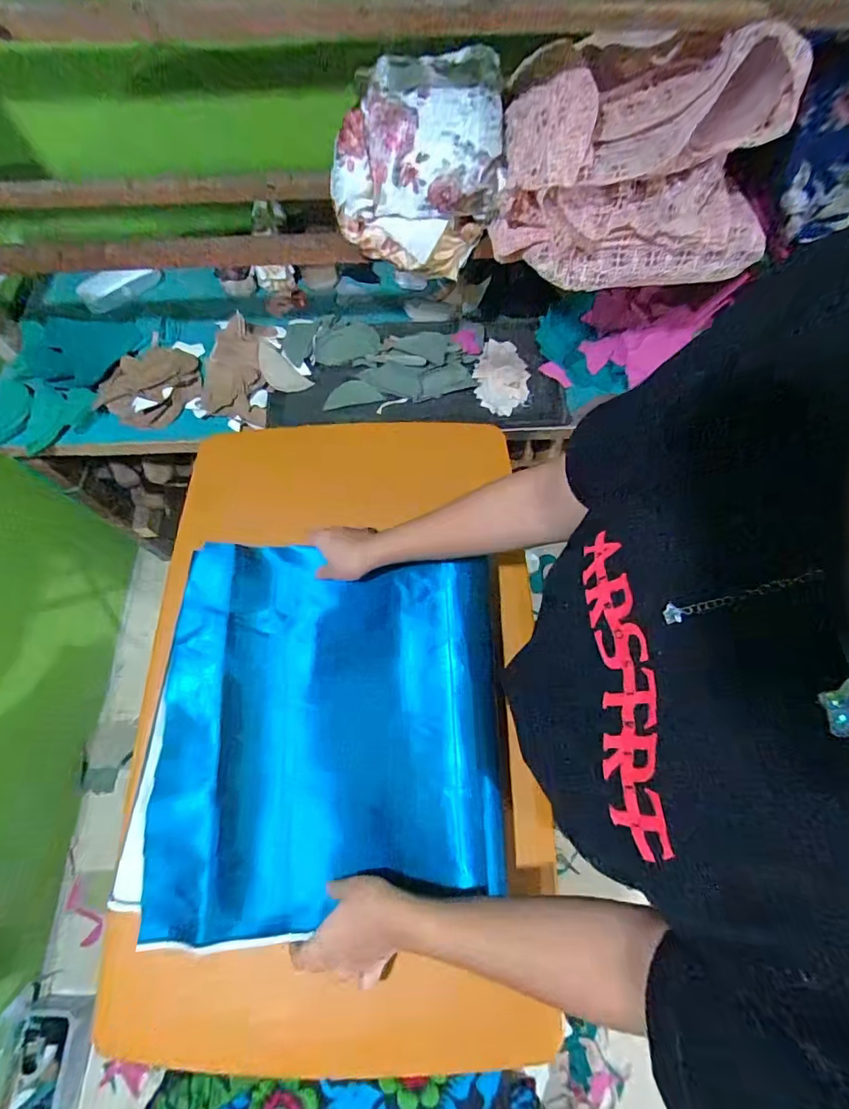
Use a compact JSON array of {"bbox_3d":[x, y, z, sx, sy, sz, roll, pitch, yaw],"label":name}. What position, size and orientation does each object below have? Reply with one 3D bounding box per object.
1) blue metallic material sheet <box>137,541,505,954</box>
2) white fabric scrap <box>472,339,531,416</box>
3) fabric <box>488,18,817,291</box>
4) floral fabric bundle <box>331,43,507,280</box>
[{"bbox_3d":[-0.114,0.178,0.534,0.370,0.080,0.412,0,68,1],"label":"blue metallic material sheet"},{"bbox_3d":[0.139,-0.321,0.872,0.093,0.004,0.156,7,68,4],"label":"white fabric scrap"},{"bbox_3d":[0.255,-0.461,0.577,0.324,0.202,0.156,-2,68,0],"label":"fabric"},{"bbox_3d":[-0.006,-0.491,0.627,0.215,0.165,0.163,-2,68,0],"label":"floral fabric bundle"}]

